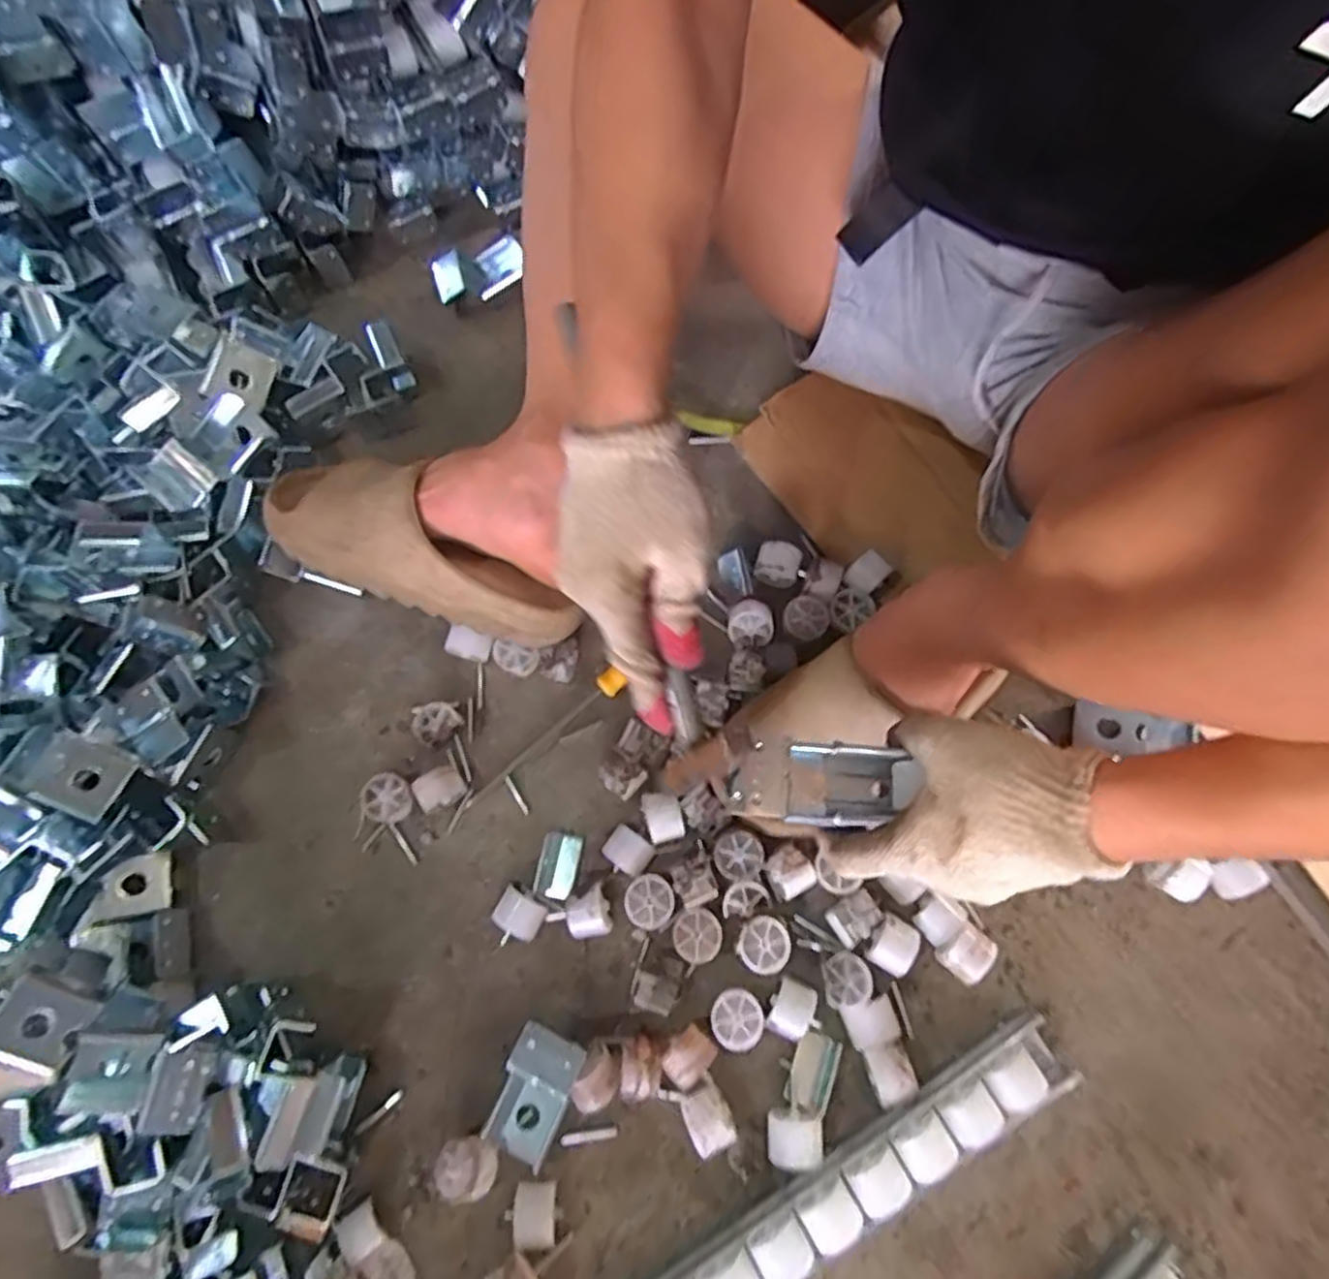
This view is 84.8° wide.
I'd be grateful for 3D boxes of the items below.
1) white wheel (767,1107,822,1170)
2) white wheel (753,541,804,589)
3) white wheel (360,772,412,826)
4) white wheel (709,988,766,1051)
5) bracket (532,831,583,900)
[{"bbox_3d":[0.084,0.326,0.476,0.033,0.025,0.030,5,71,3],"label":"white wheel"},{"bbox_3d":[0.091,-0.059,0.587,0.036,0.028,0.030,17,72,7],"label":"white wheel"},{"bbox_3d":[-0.207,0.121,0.547,0.035,0.027,0.034,0,71,1],"label":"white wheel"},{"bbox_3d":[0.049,0.260,0.501,0.035,0.025,0.036,0,71,1],"label":"white wheel"},{"bbox_3d":[-0.080,0.167,0.540,0.029,0.016,0.045,13,72,6],"label":"bracket"}]

